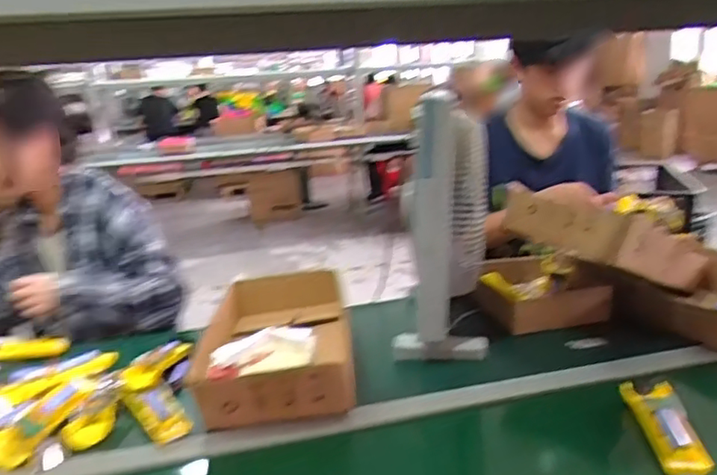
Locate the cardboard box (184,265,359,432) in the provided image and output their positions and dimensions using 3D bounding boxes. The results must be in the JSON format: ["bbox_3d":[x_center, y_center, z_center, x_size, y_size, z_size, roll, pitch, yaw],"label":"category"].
[{"bbox_3d":[-0.130,0.153,0.973,0.233,0.111,0.394,-4,16,-1],"label":"cardboard box"}]

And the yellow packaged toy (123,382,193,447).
[{"bbox_3d":[-0.285,0.248,0.829,0.061,0.029,0.121,-14,19,-31],"label":"yellow packaged toy"}]

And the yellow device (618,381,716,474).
[{"bbox_3d":[0.384,0.234,0.726,0.050,0.041,0.170,-2,16,6],"label":"yellow device"}]

